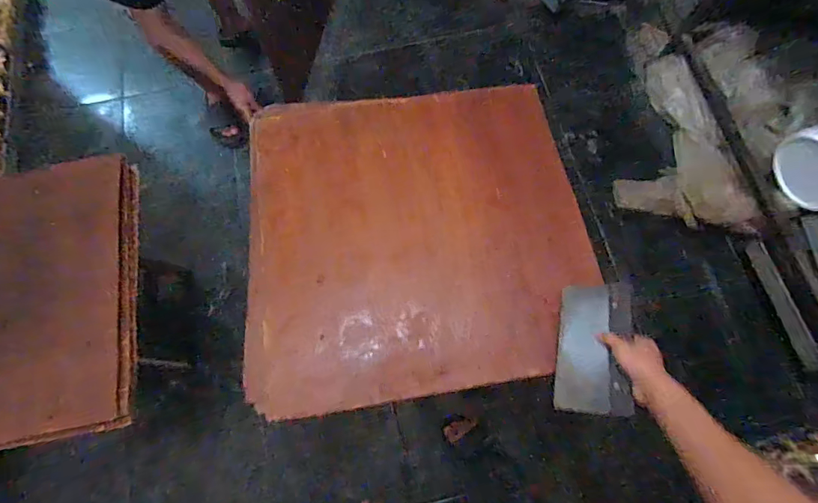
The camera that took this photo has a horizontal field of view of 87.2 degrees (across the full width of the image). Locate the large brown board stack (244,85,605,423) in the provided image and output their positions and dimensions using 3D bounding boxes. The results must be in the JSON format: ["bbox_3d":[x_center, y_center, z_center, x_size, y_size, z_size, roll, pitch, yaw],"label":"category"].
[{"bbox_3d":[0.013,-0.043,0.778,0.585,0.051,0.607,-5,72,0],"label":"large brown board stack"}]

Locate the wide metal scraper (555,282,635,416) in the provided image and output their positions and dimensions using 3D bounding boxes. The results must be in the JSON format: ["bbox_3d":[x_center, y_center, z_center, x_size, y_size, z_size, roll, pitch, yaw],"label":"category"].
[{"bbox_3d":[0.280,0.142,0.648,0.106,0.017,0.195,-10,56,40],"label":"wide metal scraper"}]

